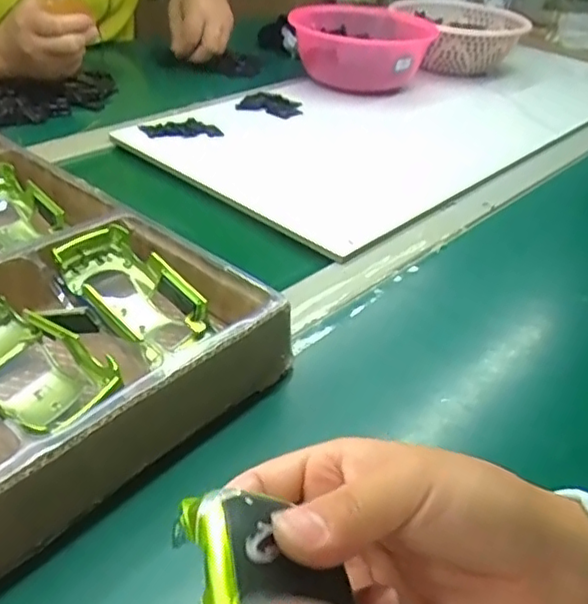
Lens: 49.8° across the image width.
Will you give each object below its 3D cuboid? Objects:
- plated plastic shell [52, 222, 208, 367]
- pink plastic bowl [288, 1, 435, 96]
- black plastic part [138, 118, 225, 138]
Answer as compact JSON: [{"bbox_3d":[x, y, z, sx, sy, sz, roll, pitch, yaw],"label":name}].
[{"bbox_3d":[-0.105,-0.004,0.406,0.061,0.046,0.106,-26,46,-35],"label":"plated plastic shell"},{"bbox_3d":[0.093,-0.352,0.882,0.191,0.080,0.206,15,37,13],"label":"pink plastic bowl"},{"bbox_3d":[-0.120,-0.182,0.672,0.082,0.012,0.032,-4,37,-13],"label":"black plastic part"}]

